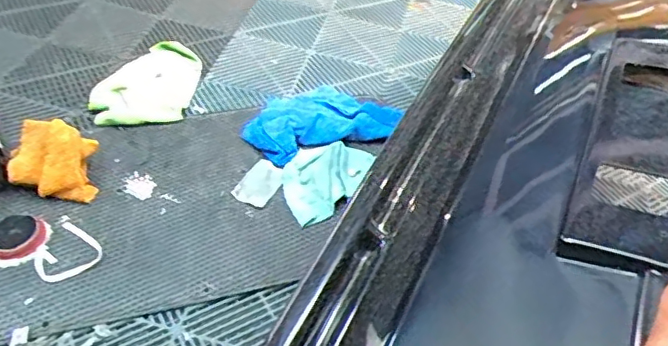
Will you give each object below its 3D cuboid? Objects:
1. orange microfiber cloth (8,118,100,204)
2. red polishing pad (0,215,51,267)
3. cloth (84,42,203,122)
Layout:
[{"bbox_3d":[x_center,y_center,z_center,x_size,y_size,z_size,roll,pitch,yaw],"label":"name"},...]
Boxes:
[{"bbox_3d":[-0.517,-0.029,1.095,0.149,0.066,0.151,5,46,-4],"label":"orange microfiber cloth"},{"bbox_3d":[-0.534,0.106,0.972,0.097,0.033,0.101,14,46,6],"label":"red polishing pad"},{"bbox_3d":[-0.422,-0.206,1.343,0.200,0.045,0.292,7,46,3],"label":"cloth"}]

